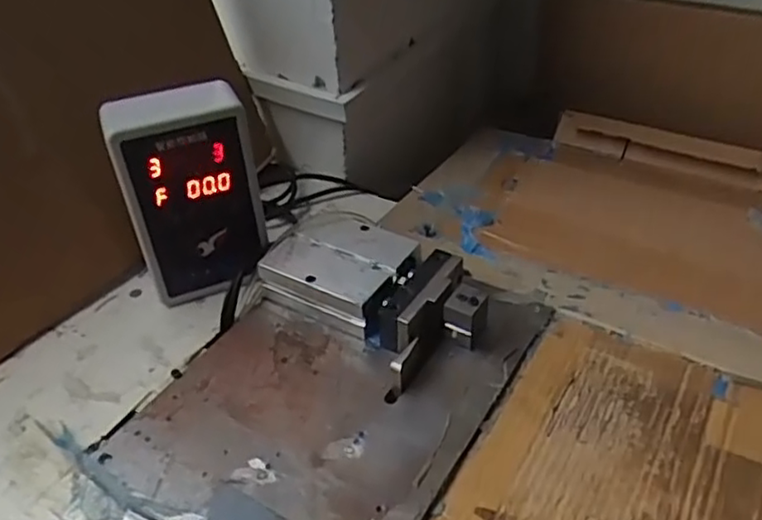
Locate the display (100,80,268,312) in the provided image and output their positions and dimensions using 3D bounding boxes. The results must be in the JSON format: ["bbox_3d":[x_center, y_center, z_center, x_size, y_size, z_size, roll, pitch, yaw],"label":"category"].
[{"bbox_3d":[-0.161,-0.056,0.576,0.104,0.174,0.055,-15,40,-15],"label":"display"}]

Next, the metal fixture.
[{"bbox_3d":[-0.002,0.023,0.574,0.192,0.044,0.129,28,48,33],"label":"metal fixture"}]

